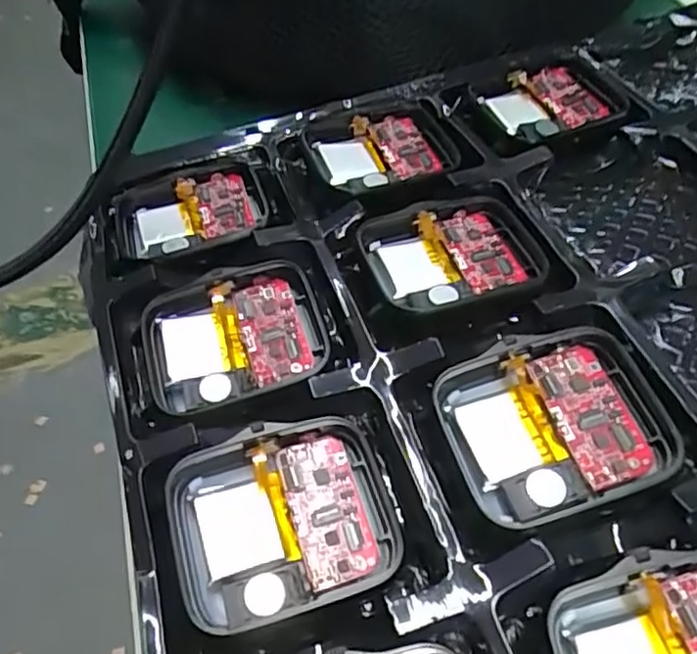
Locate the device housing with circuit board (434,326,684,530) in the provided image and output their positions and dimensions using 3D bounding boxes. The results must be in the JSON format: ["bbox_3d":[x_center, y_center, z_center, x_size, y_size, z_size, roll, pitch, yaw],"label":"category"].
[{"bbox_3d":[0.042,0.020,0.132,0.043,0.009,0.036,-15,54,-8],"label":"device housing with circuit board"}]

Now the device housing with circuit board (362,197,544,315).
[{"bbox_3d":[0.027,-0.019,0.164,0.043,0.009,0.035,-16,54,-9],"label":"device housing with circuit board"}]

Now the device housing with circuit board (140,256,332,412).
[{"bbox_3d":[-0.028,0.003,0.157,0.043,0.007,0.035,-13,53,-7],"label":"device housing with circuit board"}]

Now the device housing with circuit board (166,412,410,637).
[{"bbox_3d":[-0.013,0.038,0.129,0.042,0.009,0.036,-16,54,-9],"label":"device housing with circuit board"}]

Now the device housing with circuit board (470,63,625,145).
[{"bbox_3d":[0.062,-0.070,0.203,0.041,0.007,0.033,-21,55,-12],"label":"device housing with circuit board"}]

